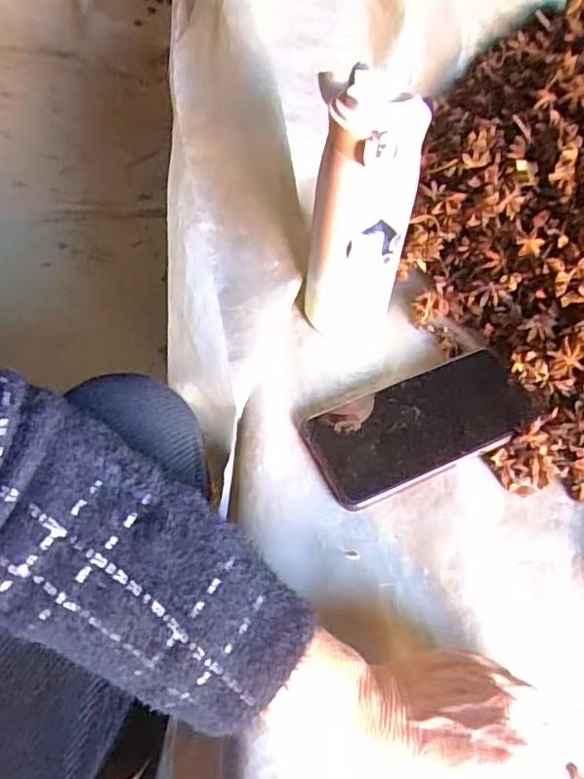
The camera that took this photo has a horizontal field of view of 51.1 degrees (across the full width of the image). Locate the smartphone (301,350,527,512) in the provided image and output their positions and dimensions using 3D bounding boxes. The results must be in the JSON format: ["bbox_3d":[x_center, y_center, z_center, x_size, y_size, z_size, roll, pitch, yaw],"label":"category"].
[{"bbox_3d":[0.091,0.024,0.437,0.159,0.014,0.075,-17,54,-18],"label":"smartphone"}]

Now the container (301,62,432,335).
[{"bbox_3d":[0.048,-0.125,0.437,0.071,0.185,0.073,2,52,-2],"label":"container"}]

